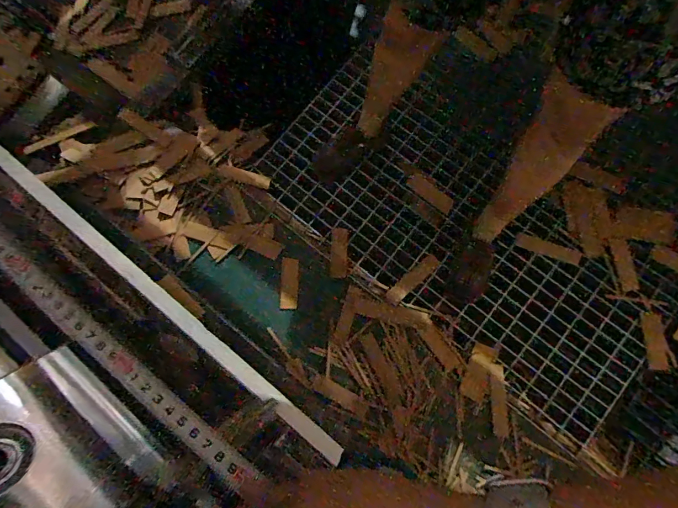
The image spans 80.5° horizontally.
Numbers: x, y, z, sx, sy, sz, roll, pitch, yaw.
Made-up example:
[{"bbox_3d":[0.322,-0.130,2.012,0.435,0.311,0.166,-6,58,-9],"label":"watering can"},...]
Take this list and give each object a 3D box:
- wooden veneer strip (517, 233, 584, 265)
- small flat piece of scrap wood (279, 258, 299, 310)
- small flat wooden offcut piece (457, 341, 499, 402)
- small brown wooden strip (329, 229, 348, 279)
[{"bbox_3d":[0.532,-0.014,1.023,0.157,0.009,0.036,21,90,12],"label":"wooden veneer strip"},{"bbox_3d":[-0.133,0.077,1.066,0.045,0.005,0.137,2,73,-3],"label":"small flat piece of scrap wood"},{"bbox_3d":[0.340,0.288,0.979,0.059,0.015,0.132,22,84,10],"label":"small flat wooden offcut piece"},{"bbox_3d":[-0.001,-0.004,1.087,0.043,0.004,0.136,3,77,2],"label":"small brown wooden strip"}]

